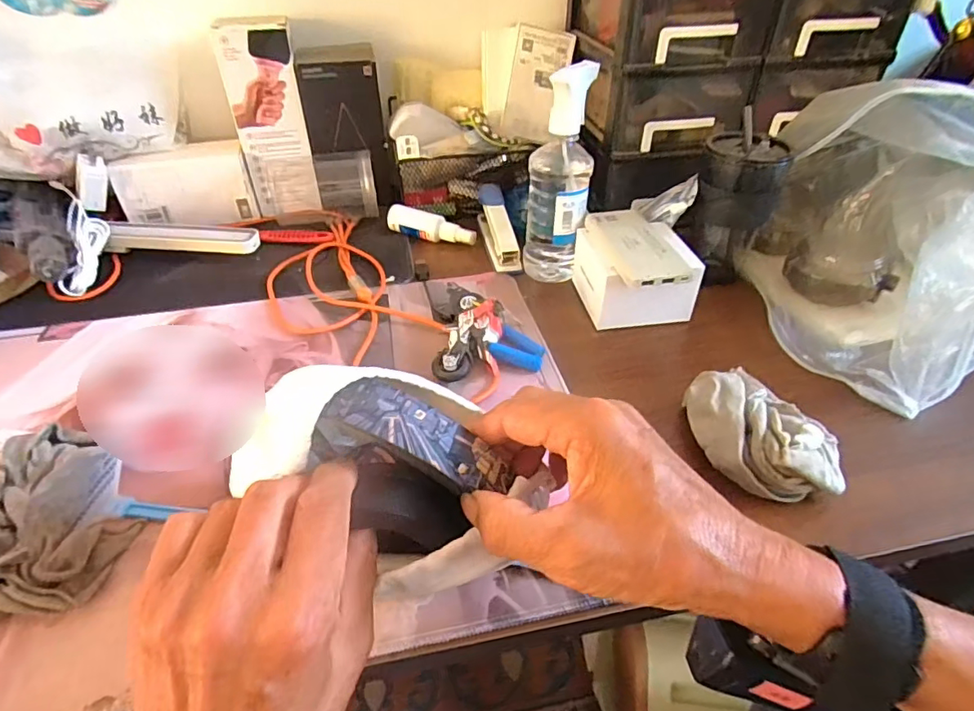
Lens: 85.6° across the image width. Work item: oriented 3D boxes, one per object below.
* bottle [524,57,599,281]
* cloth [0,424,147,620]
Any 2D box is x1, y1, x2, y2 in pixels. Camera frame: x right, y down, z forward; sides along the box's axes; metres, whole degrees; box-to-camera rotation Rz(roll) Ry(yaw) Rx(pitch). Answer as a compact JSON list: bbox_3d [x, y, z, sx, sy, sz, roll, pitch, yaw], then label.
[{"bbox_3d":[0.081,-0.202,0.589,0.067,0.203,0.086,4,41,5],"label":"bottle"},{"bbox_3d":[-0.308,0.102,0.355,0.127,0.064,0.162,-5,42,-6],"label":"cloth"}]

